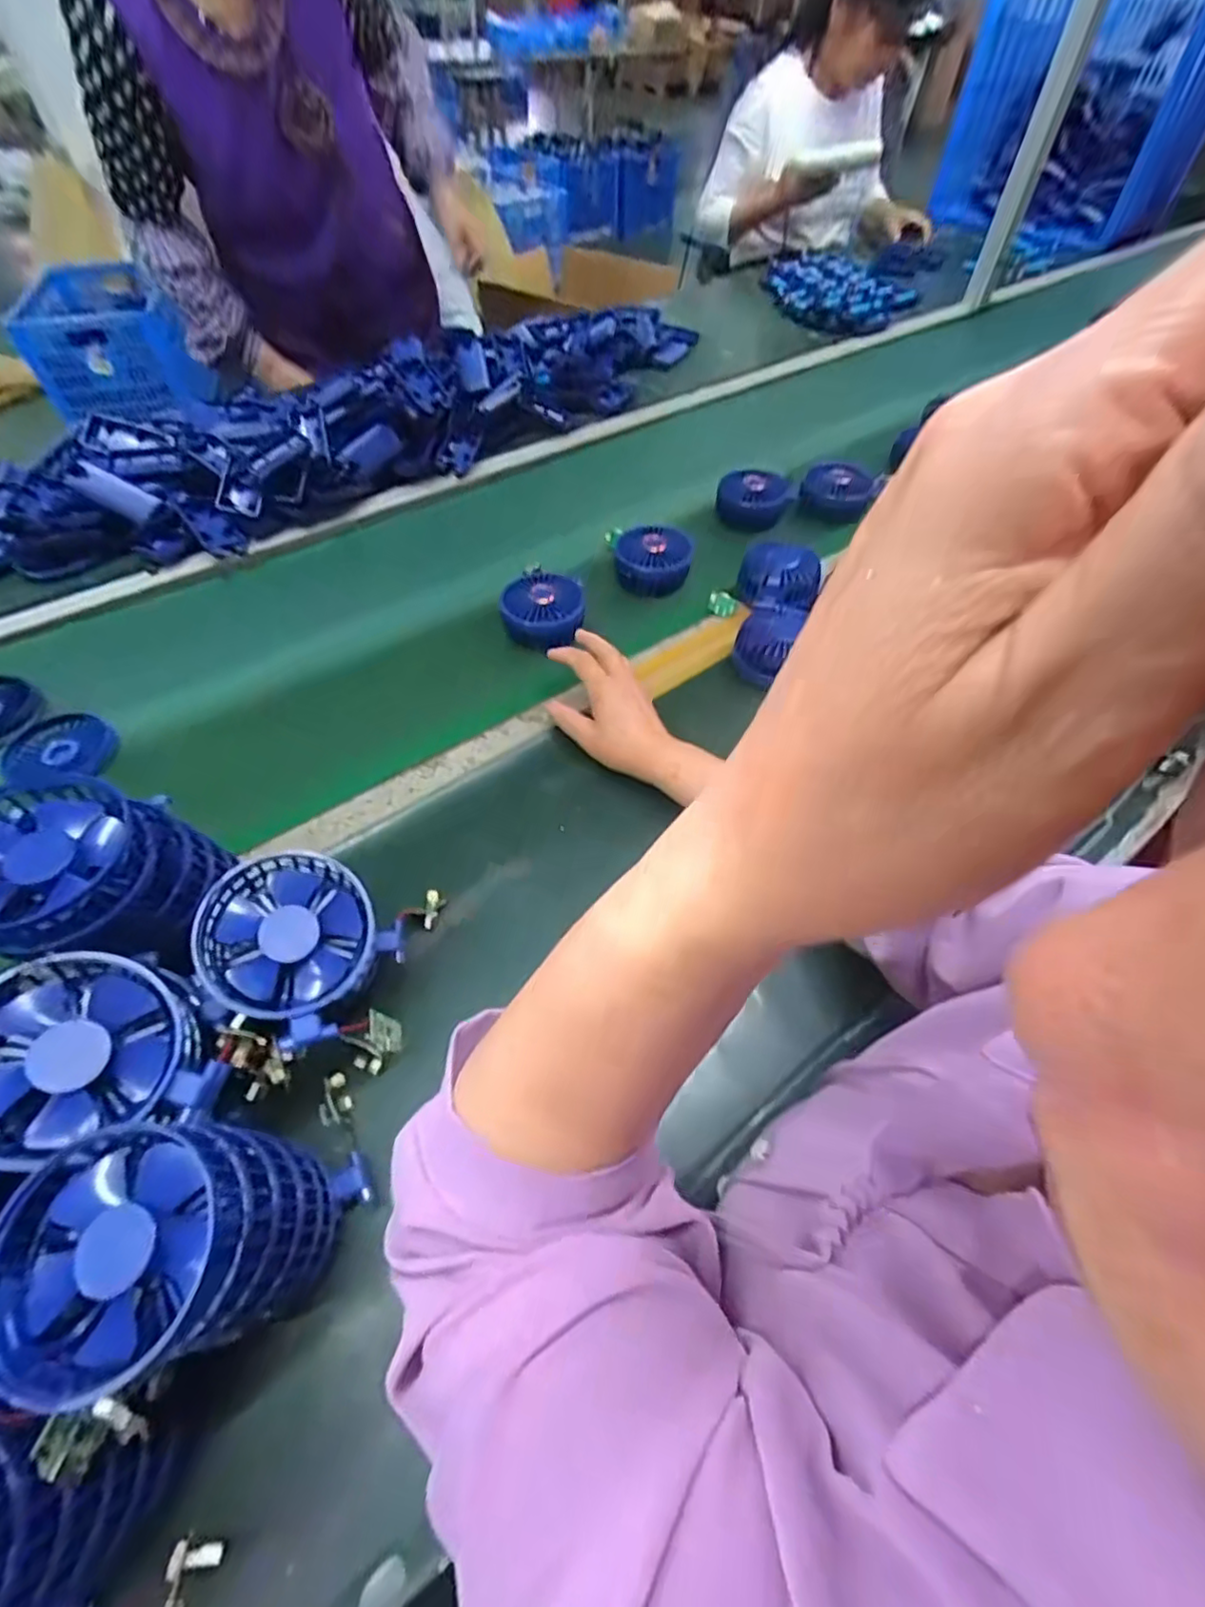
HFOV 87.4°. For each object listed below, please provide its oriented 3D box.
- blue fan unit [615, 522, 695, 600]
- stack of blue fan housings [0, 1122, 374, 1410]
[{"bbox_3d":[0.058,-0.282,0.741,0.088,0.054,0.085,4,54,3],"label":"blue fan unit"},{"bbox_3d":[-0.192,0.208,0.301,0.108,0.129,0.099,-4,54,-3],"label":"stack of blue fan housings"}]

